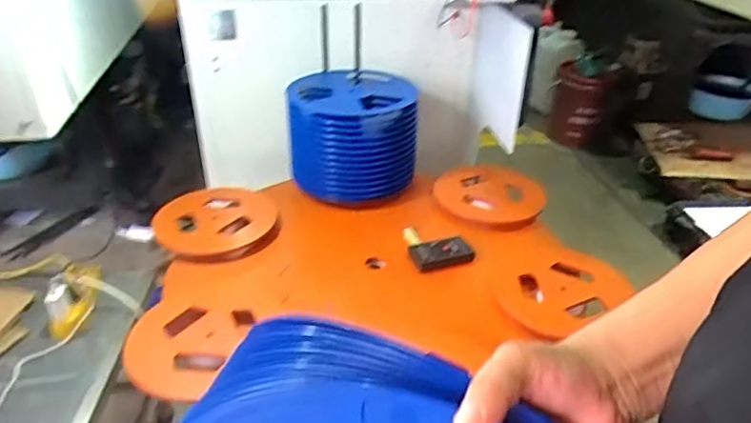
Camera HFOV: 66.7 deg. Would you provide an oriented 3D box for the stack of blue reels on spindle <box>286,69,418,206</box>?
[{"bbox_3d":[-0.062,-0.192,1.453,0.315,0.243,0.310,-4,32,-8],"label":"stack of blue reels on spindle"}]

